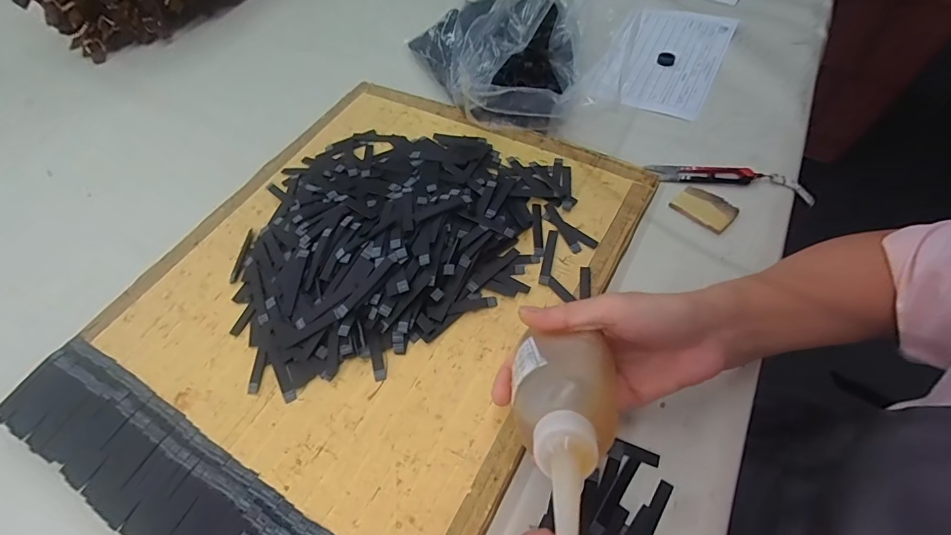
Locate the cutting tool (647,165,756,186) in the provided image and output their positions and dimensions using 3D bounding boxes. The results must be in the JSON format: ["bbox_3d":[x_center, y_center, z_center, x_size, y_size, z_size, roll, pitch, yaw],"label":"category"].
[{"bbox_3d":[0.232,-0.098,0.448,0.100,0.009,0.025,4,59,5],"label":"cutting tool"}]

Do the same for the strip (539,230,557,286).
[{"bbox_3d":[0.066,-0.010,0.397,0.008,0.004,0.060,10,59,8],"label":"strip"}]

